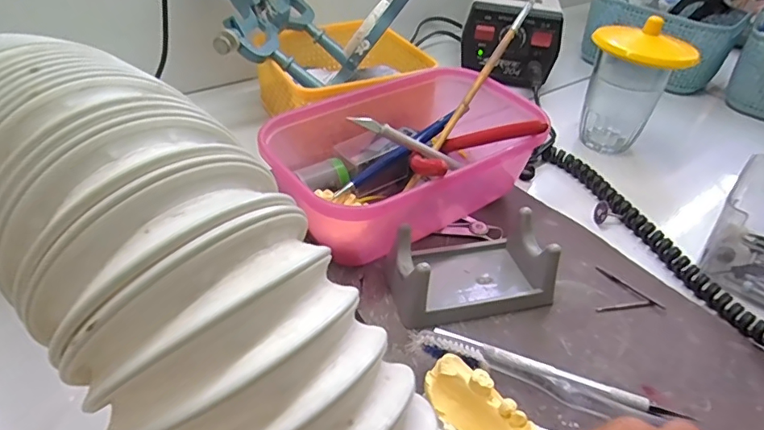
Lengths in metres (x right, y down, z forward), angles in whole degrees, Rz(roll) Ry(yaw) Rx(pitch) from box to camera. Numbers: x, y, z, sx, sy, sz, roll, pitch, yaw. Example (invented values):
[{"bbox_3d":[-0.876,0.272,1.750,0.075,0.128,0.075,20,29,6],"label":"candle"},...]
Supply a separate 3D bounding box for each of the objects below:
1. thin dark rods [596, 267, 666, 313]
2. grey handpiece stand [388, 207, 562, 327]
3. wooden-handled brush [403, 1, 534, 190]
[{"bbox_3d":[0.156,0.047,0.335,0.044,0.004,0.038,2,39,-5],"label":"thin dark rods"},{"bbox_3d":[0.054,0.030,0.316,0.097,0.038,0.061,-7,41,-16],"label":"grey handpiece stand"},{"bbox_3d":[0.070,-0.095,0.395,0.010,0.011,0.194,26,70,23],"label":"wooden-handled brush"}]

